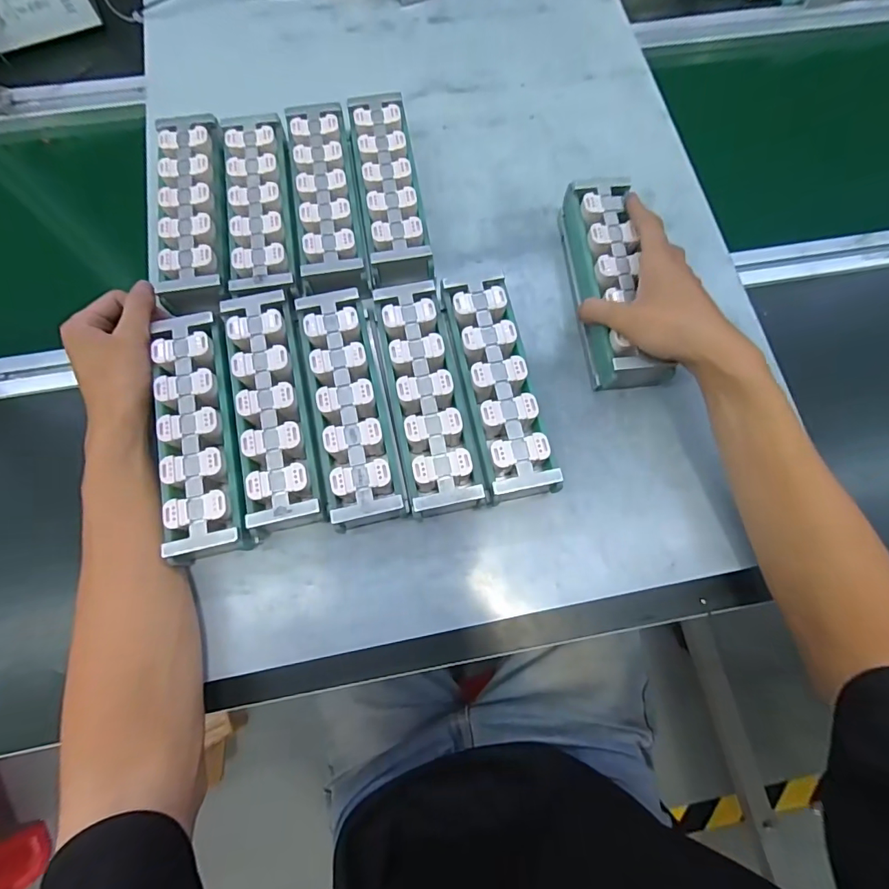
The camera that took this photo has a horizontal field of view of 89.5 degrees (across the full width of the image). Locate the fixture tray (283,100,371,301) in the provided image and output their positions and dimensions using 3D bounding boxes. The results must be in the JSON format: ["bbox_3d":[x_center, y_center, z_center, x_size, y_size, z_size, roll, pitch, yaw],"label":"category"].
[{"bbox_3d":[-0.109,-0.222,0.418,0.056,0.041,0.204,-9,74,-3],"label":"fixture tray"}]

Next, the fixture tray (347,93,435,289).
[{"bbox_3d":[-0.049,-0.234,0.424,0.059,0.044,0.207,-8,74,-3],"label":"fixture tray"}]

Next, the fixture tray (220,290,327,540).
[{"bbox_3d":[-0.138,-0.029,0.367,0.057,0.047,0.191,-13,74,-4],"label":"fixture tray"}]

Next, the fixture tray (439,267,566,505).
[{"bbox_3d":[0.042,-0.048,0.375,0.055,0.048,0.189,-11,74,-4],"label":"fixture tray"}]

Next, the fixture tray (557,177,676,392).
[{"bbox_3d":[0.150,-0.145,0.403,0.056,0.046,0.197,-5,76,-2],"label":"fixture tray"}]

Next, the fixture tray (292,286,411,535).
[{"bbox_3d":[-0.076,-0.031,0.368,0.059,0.047,0.192,-12,74,-4],"label":"fixture tray"}]

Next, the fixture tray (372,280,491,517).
[{"bbox_3d":[-0.013,-0.039,0.371,0.059,0.047,0.191,-10,74,-4],"label":"fixture tray"}]

